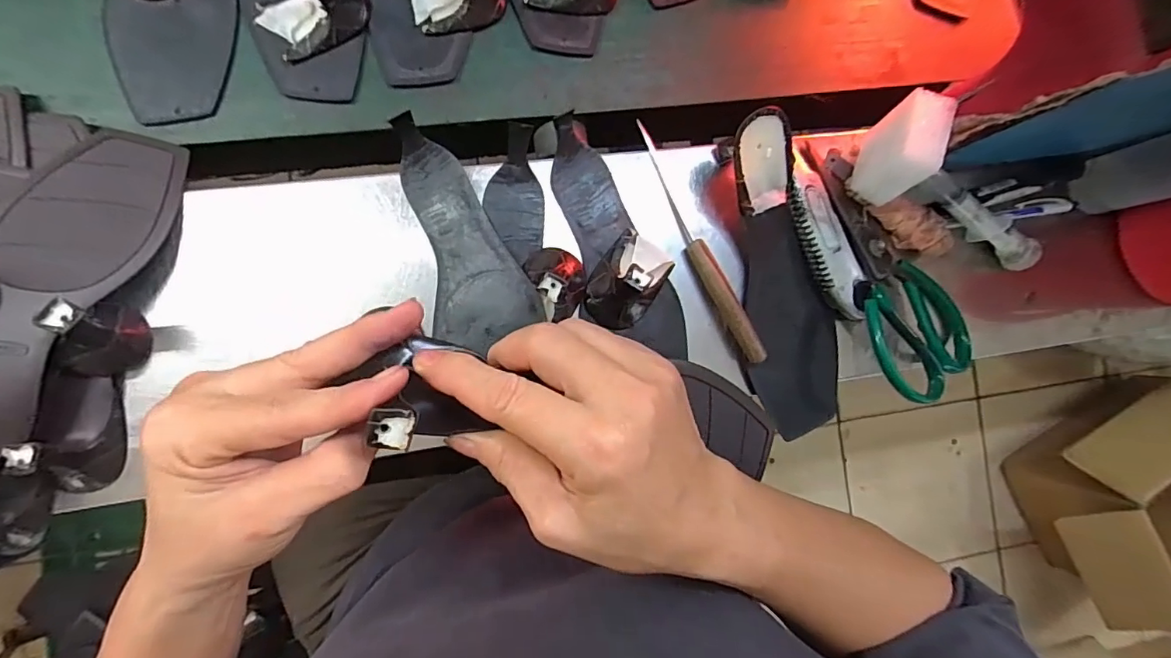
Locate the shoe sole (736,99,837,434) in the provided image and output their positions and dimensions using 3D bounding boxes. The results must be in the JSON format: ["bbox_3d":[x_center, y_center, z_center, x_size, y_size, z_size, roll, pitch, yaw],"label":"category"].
[{"bbox_3d":[0.150,-0.036,0.383,0.072,0.029,0.233,-15,102,-10],"label":"shoe sole"}]

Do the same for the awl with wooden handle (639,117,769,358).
[{"bbox_3d":[0.082,-0.063,0.385,0.017,0.023,0.194,-28,93,-8],"label":"awl with wooden handle"}]

